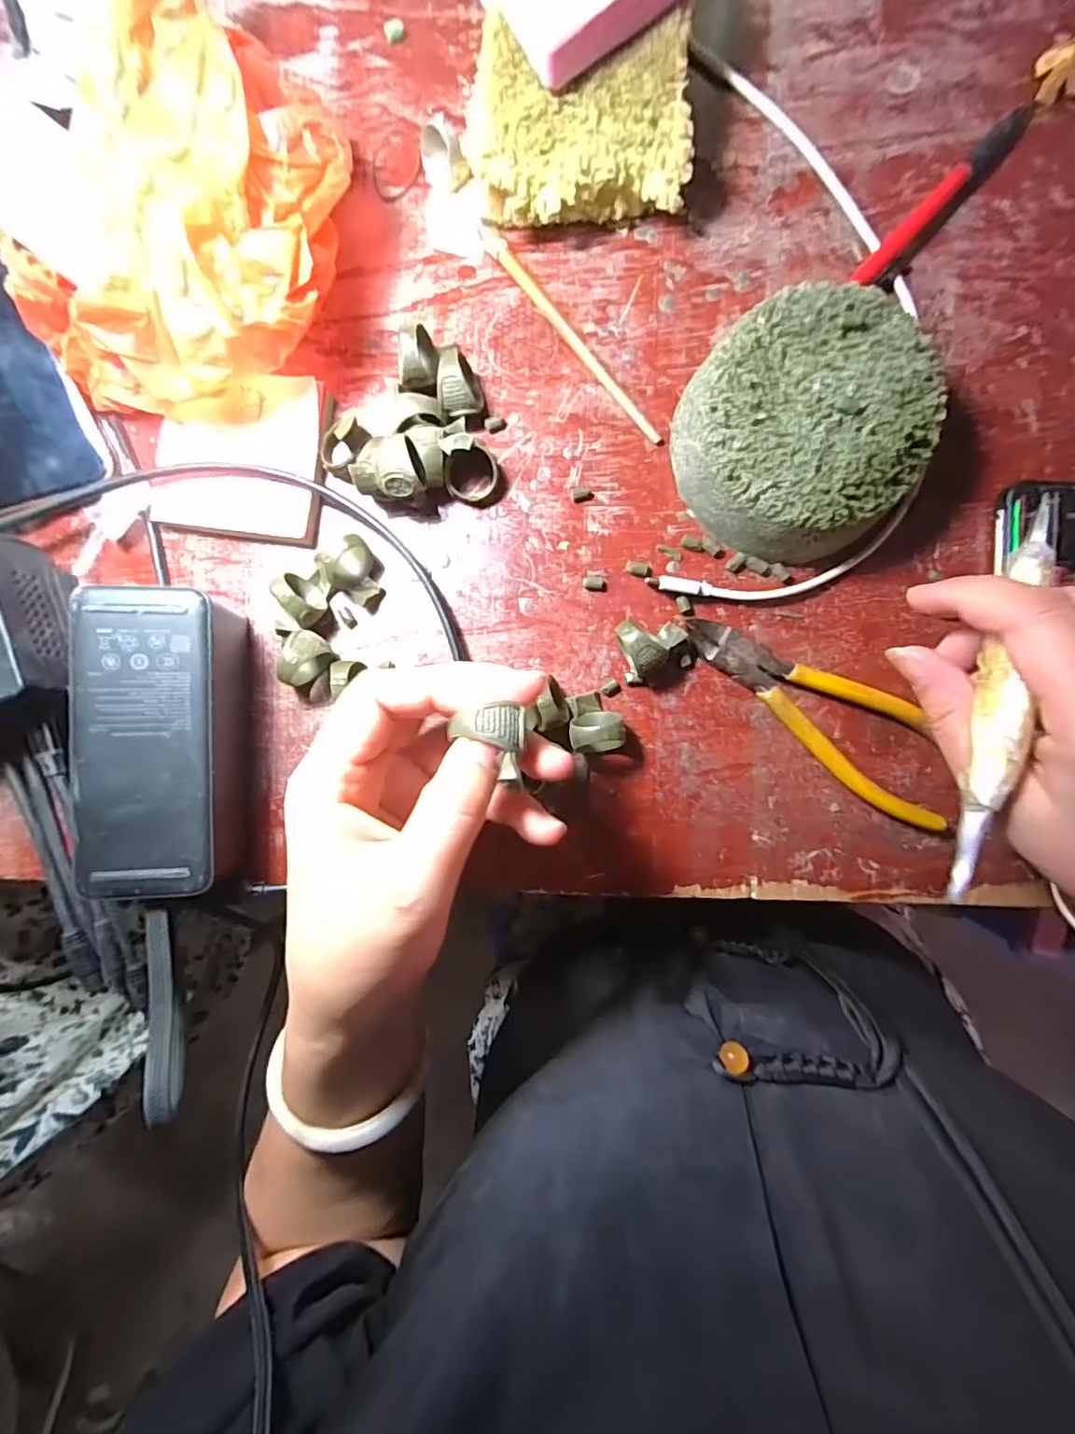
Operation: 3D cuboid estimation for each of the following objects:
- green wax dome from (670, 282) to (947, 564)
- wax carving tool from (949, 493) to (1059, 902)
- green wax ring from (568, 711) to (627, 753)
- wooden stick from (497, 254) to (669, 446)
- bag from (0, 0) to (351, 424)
[{"bbox_3d":[0.120,-0.127,0.253,0.100,0.046,0.103,0,91,1],"label":"green wax dome"},{"bbox_3d":[0.171,-0.007,0.201,0.011,0.014,0.145,13,88,0],"label":"wax carving tool"},{"bbox_3d":[0.028,0.008,0.264,0.025,0.028,0.019,-10,90,1],"label":"green wax ring"},{"bbox_3d":[0.022,-0.182,0.275,0.005,0.004,0.119,-40,90,1],"label":"wooden stick"},{"bbox_3d":[-0.155,-0.222,0.245,0.138,0.072,0.160,15,91,0],"label":"bag"}]

